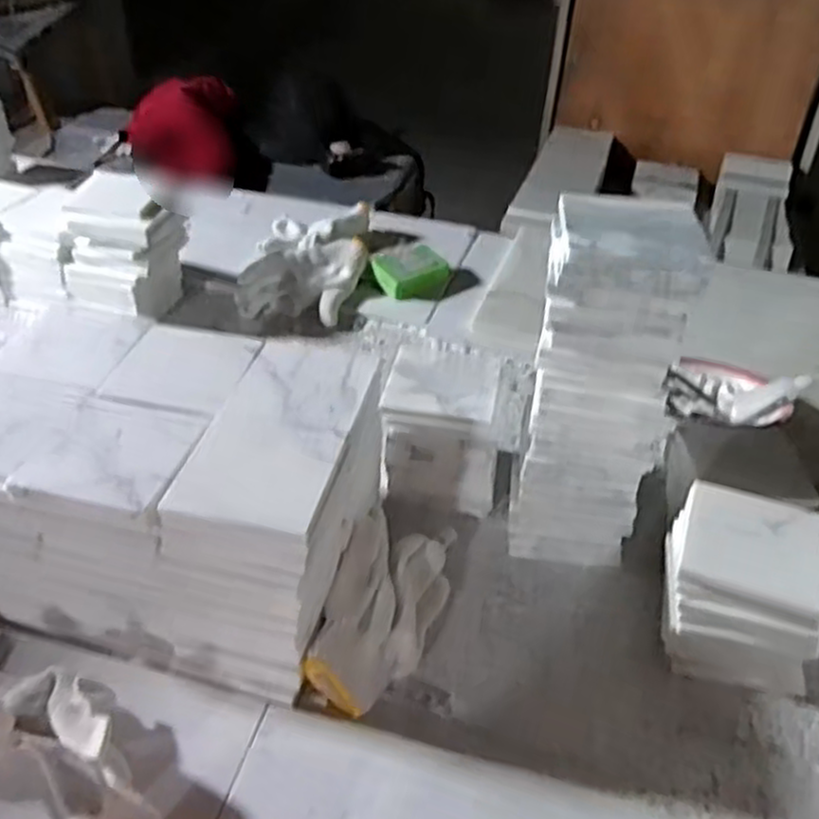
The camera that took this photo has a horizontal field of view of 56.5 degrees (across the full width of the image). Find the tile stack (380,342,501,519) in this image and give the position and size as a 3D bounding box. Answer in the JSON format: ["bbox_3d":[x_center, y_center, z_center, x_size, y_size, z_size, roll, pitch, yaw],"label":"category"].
[{"bbox_3d":[0.034,0.019,0.737,0.107,0.117,0.107,9,40,4],"label":"tile stack"}]

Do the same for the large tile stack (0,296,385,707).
[{"bbox_3d":[-0.193,0.063,0.622,0.302,0.173,0.217,12,40,8],"label":"large tile stack"}]

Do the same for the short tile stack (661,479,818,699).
[{"bbox_3d":[0.264,0.145,0.609,0.120,0.111,0.105,18,41,15],"label":"short tile stack"}]

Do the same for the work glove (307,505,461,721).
[{"bbox_3d":[-0.020,0.158,0.627,0.096,0.030,0.186,37,44,-9],"label":"work glove"}]

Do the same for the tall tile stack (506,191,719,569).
[{"bbox_3d":[0.156,-0.013,0.642,0.116,0.298,0.114,13,40,9],"label":"tall tile stack"}]

